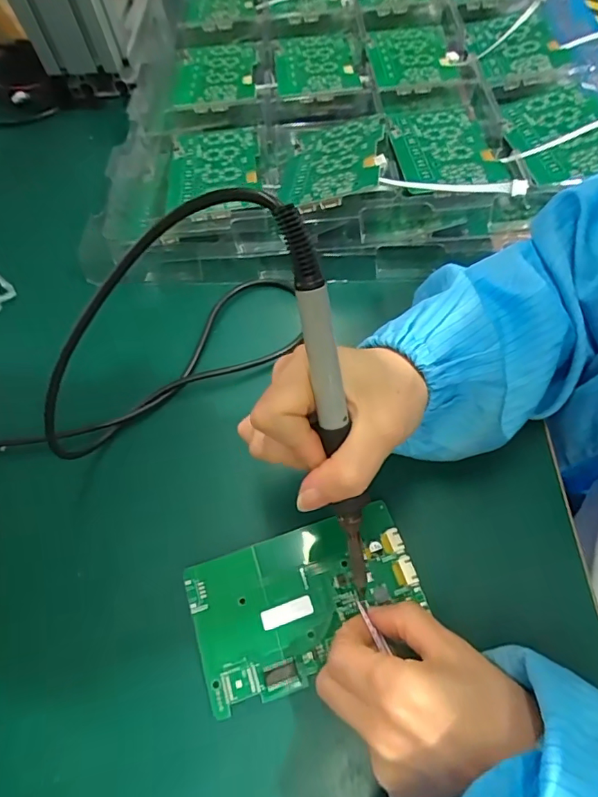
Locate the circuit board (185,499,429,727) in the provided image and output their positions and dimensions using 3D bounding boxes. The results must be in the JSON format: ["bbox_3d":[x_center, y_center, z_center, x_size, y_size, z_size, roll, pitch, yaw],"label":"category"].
[{"bbox_3d":[0.004,0.118,0.278,0.130,0.009,0.080,-18,61,-6],"label":"circuit board"}]

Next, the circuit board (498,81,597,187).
[{"bbox_3d":[0.225,-0.231,0.409,0.078,0.006,0.128,-12,55,11],"label":"circuit board"}]

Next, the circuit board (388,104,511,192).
[{"bbox_3d":[0.124,-0.223,0.416,0.082,0.007,0.148,-5,55,1],"label":"circuit board"}]

